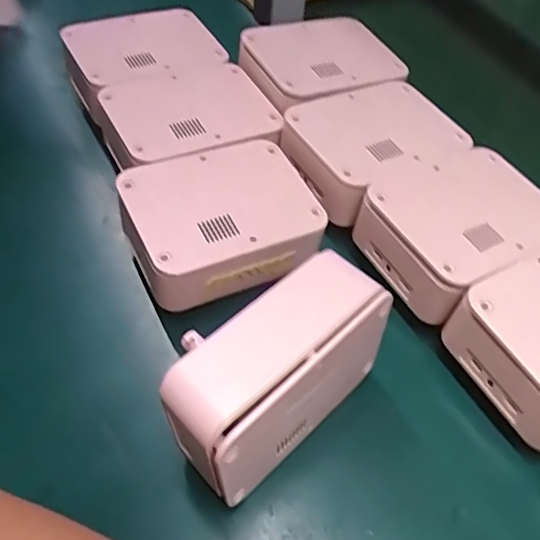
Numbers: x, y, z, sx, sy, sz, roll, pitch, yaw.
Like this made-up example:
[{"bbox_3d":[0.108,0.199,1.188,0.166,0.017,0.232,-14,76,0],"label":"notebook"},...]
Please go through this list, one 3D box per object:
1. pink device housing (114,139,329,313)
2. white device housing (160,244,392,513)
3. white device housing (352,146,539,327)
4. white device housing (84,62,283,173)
[{"bbox_3d":[-0.033,-0.037,0.405,0.131,0.044,0.103,-17,55,-14],"label":"pink device housing"},{"bbox_3d":[0.003,0.058,0.322,0.128,0.093,0.062,-37,62,-26],"label":"white device housing"},{"bbox_3d":[0.136,-0.032,0.404,0.128,0.041,0.097,-26,58,-20],"label":"white device housing"},{"bbox_3d":[-0.067,-0.121,0.468,0.133,0.040,0.109,-19,56,-16],"label":"white device housing"}]

